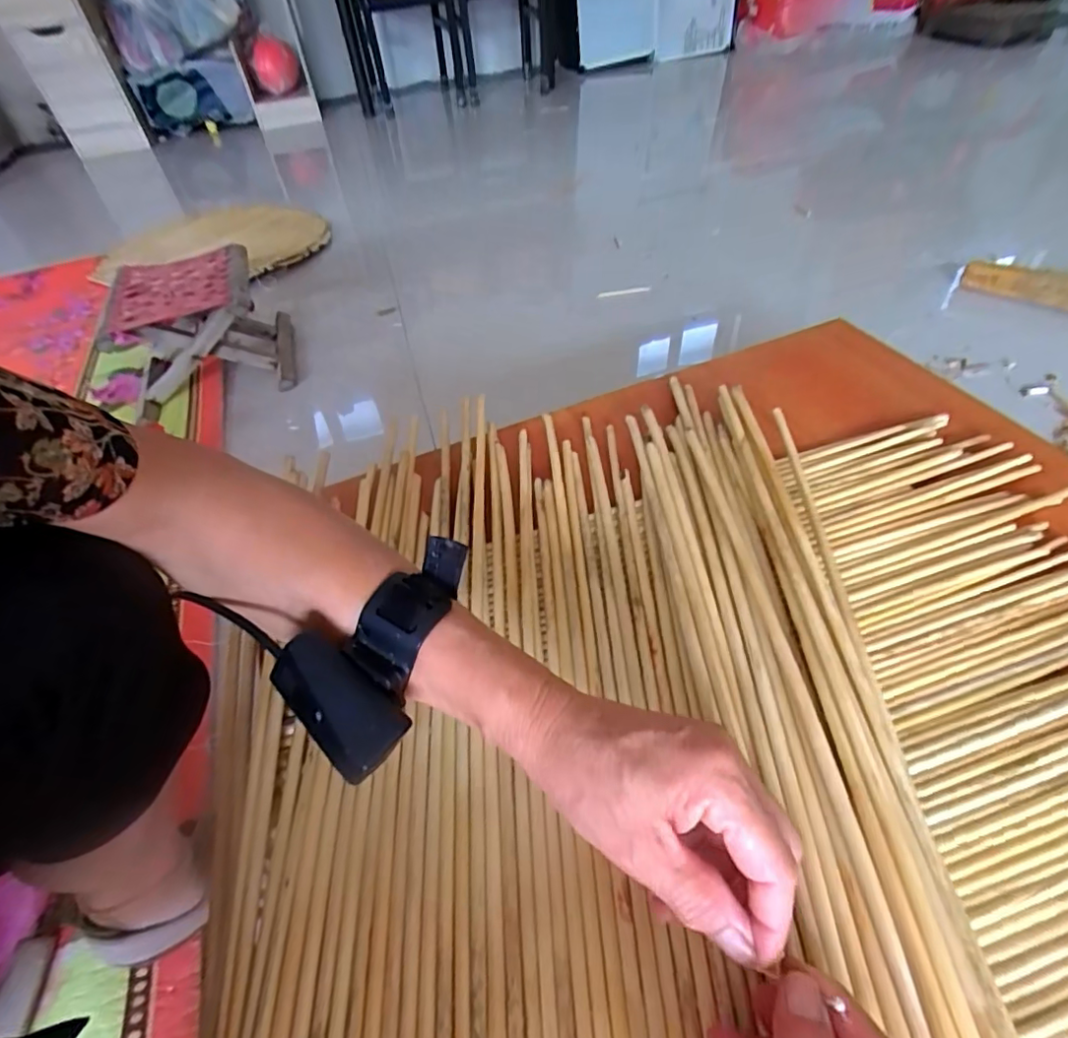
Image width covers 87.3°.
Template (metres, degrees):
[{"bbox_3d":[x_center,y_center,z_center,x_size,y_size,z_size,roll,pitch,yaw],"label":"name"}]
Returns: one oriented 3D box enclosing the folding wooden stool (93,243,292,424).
[{"bbox_3d":[-0.597,-0.344,1.012,0.259,0.178,0.219,-22,51,-13],"label":"folding wooden stool"}]

